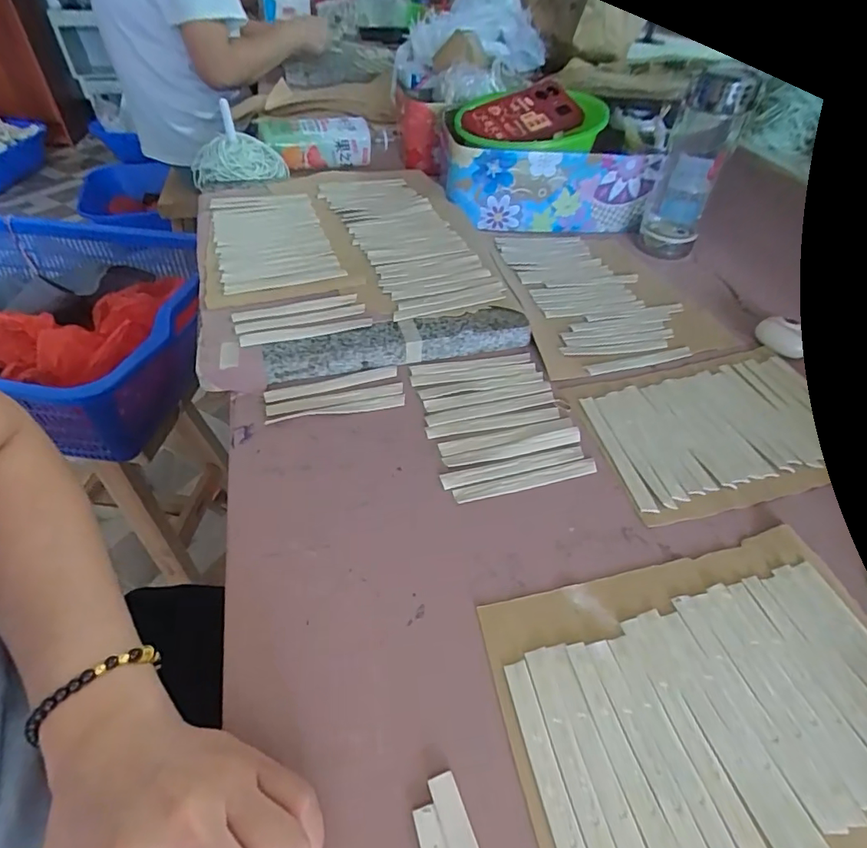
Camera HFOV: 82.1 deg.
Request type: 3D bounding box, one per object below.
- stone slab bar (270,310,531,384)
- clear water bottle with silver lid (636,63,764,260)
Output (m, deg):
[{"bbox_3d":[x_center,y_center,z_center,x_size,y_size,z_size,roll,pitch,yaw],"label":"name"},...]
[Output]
[{"bbox_3d":[-0.029,-0.074,0.463,0.242,0.026,0.035,-10,48,-13],"label":"stone slab bar"},{"bbox_3d":[0.304,-0.298,0.584,0.066,0.189,0.065,17,47,12],"label":"clear water bottle with silver lid"}]

